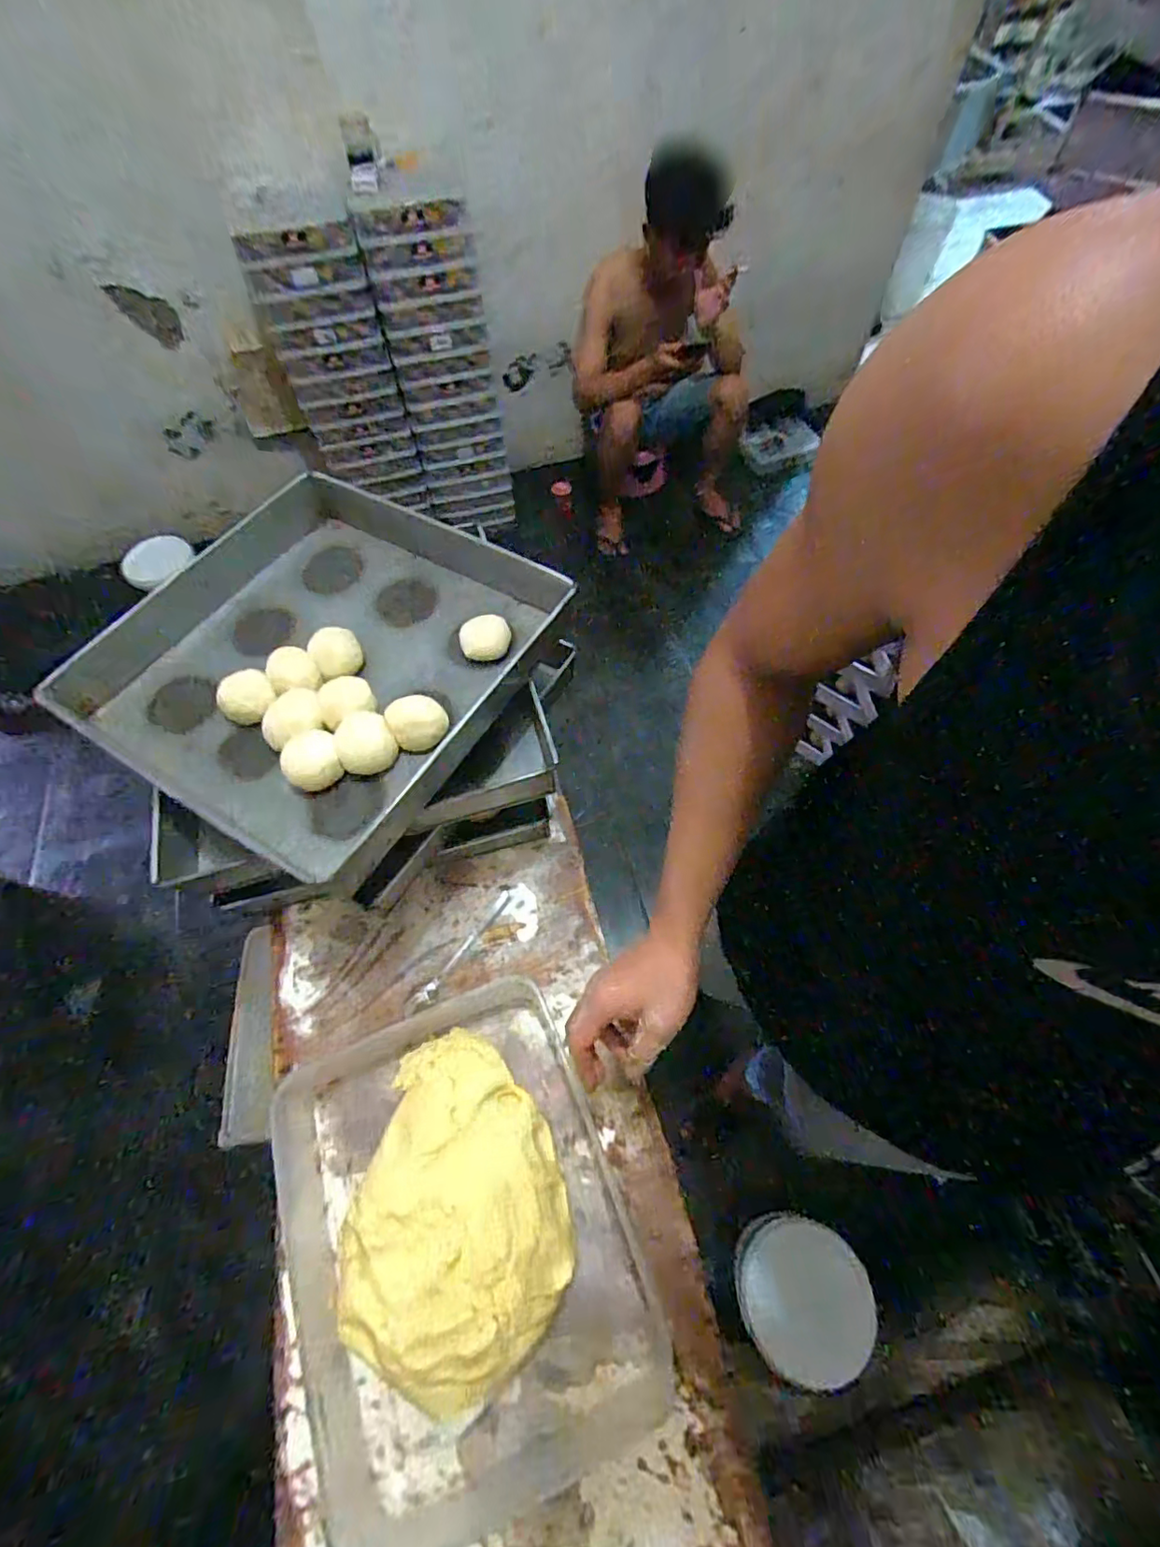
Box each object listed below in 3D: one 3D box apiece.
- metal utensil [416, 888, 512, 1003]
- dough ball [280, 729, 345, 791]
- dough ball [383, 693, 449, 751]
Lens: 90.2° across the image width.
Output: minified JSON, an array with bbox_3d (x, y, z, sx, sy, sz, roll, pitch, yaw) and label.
[{"bbox_3d":[-0.137,0.207,0.695,0.015,0.007,0.157,34,67,19],"label":"metal utensil"},{"bbox_3d":[-0.279,-0.009,0.606,0.061,0.037,0.064,-22,64,-10],"label":"dough ball"},{"bbox_3d":[-0.171,-0.055,0.615,0.063,0.037,0.061,-30,65,-13],"label":"dough ball"}]

